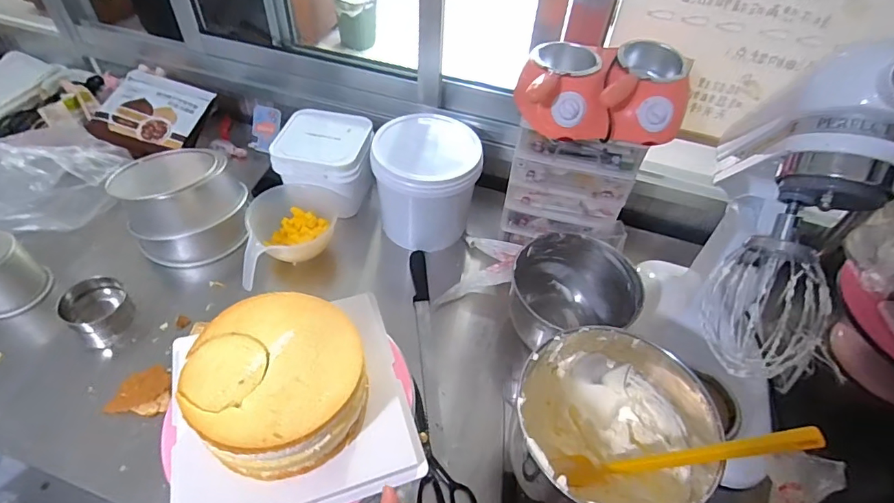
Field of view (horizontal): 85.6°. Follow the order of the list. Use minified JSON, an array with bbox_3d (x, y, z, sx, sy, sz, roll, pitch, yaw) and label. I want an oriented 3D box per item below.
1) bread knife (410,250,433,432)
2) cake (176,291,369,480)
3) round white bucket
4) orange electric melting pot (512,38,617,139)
[{"bbox_3d":[-0.039,0.133,0.826,0.028,0.013,0.344,-2,49,-6],"label":"bread knife"},{"bbox_3d":[-0.191,0.146,0.551,0.180,0.078,0.187,2,48,-2],"label":"cake"},{"bbox_3d":[-0.045,-0.142,0.948,0.192,0.201,0.213,0,49,-4],"label":"round white bucket"},{"bbox_3d":[0.169,-0.233,0.706,0.125,0.089,0.135,5,48,0],"label":"orange electric melting pot"}]

